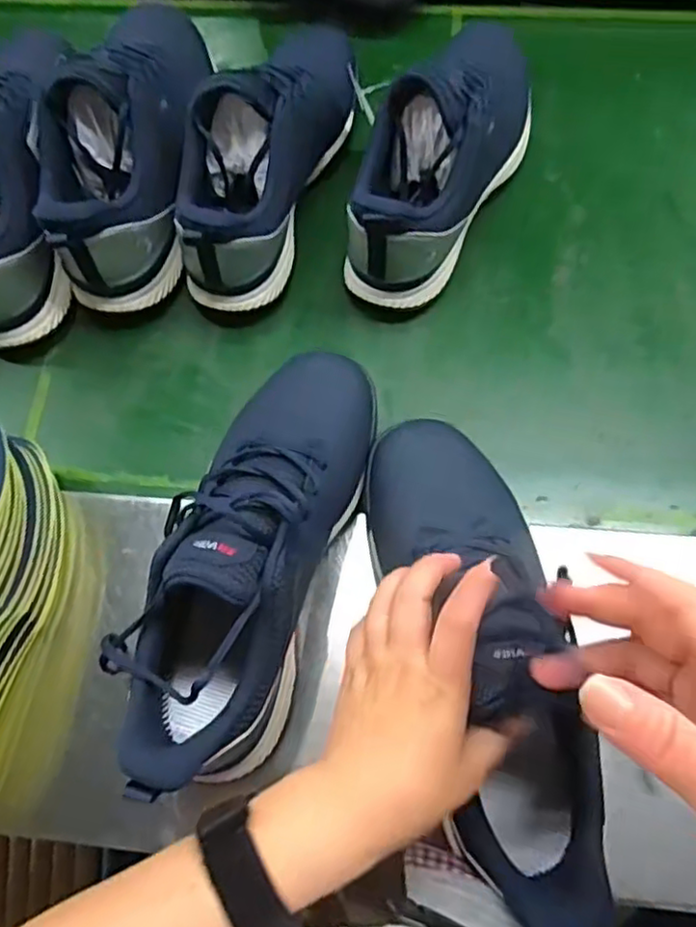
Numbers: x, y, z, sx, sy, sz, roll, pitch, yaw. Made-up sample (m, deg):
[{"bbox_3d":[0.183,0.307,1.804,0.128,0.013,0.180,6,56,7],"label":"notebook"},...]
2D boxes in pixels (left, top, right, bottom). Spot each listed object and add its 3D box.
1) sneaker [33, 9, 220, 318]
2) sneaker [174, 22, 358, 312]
[{"bbox_3d":[-0.186,-0.288,0.579,0.111,0.142,0.298,-1,72,2],"label":"sneaker"},{"bbox_3d":[-0.064,-0.276,0.566,0.090,0.147,0.281,20,74,8],"label":"sneaker"}]

